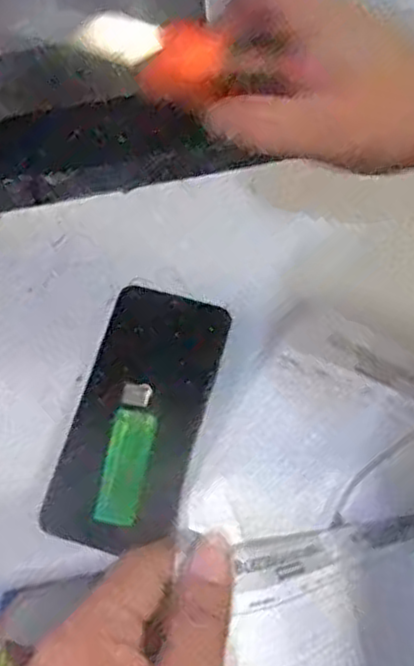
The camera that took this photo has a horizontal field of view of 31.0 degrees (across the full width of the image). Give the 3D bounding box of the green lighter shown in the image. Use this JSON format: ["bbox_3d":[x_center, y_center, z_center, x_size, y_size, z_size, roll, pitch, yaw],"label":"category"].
[{"bbox_3d":[-0.046,0.071,0.439,0.025,0.010,0.080,9,69,6],"label":"green lighter"}]

